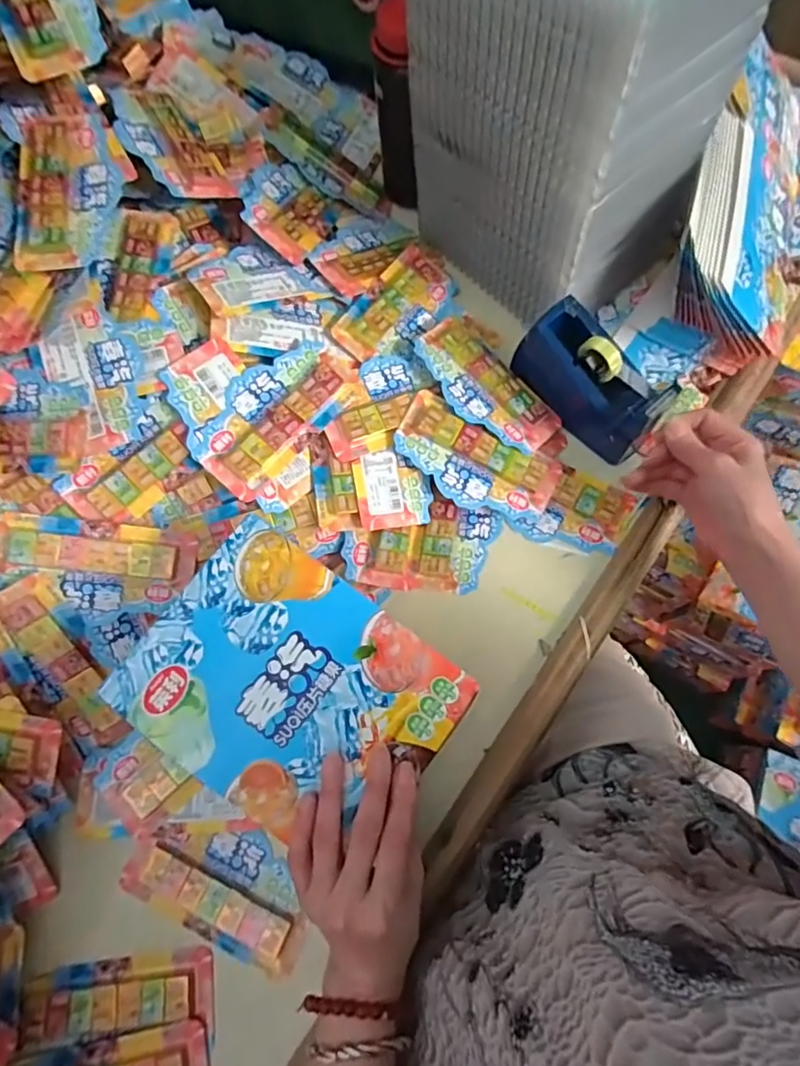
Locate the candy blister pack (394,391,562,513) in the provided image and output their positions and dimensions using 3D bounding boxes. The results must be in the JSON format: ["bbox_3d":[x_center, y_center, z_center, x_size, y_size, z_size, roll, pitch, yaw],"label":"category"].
[{"bbox_3d":[0.065,-0.061,0.479,0.145,0.014,0.074,28,75,-2],"label":"candy blister pack"}]

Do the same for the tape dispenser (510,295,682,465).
[{"bbox_3d":[0.163,-0.132,0.474,0.043,0.083,0.130,-42,75,-11],"label":"tape dispenser"}]

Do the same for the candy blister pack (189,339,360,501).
[{"bbox_3d":[-0.102,-0.106,0.464,0.068,0.025,0.156,40,77,14],"label":"candy blister pack"}]

